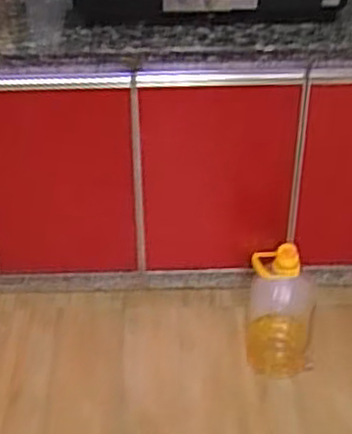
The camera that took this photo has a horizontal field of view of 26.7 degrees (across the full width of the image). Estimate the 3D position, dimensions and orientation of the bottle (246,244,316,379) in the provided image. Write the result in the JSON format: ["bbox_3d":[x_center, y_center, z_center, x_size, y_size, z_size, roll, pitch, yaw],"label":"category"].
[{"bbox_3d":[0.246,0.202,1.746,0.160,0.322,0.153,2,38,7],"label":"bottle"}]

